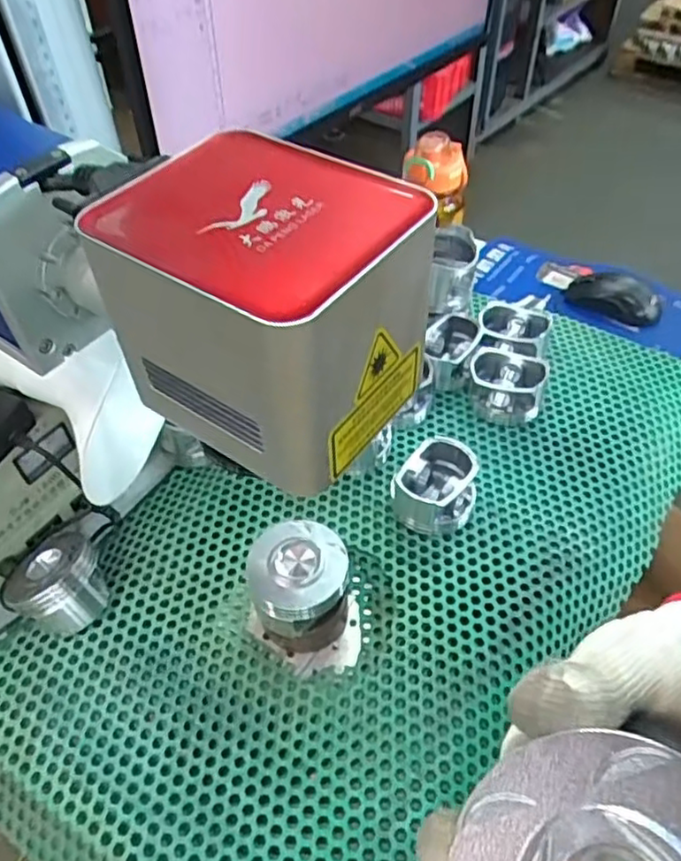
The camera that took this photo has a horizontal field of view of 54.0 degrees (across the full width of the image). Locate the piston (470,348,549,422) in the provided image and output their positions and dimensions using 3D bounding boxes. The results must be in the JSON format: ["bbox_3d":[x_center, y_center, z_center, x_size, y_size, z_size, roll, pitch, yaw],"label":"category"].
[{"bbox_3d":[0.171,-0.047,0.690,0.078,0.047,0.071,-1,48,1],"label":"piston"}]

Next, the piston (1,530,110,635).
[{"bbox_3d":[-0.237,0.122,0.554,0.082,0.044,0.072,11,49,12],"label":"piston"}]

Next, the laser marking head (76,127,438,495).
[{"bbox_3d":[-0.028,-0.054,0.293,0.116,0.093,0.099,29,55,26],"label":"laser marking head"}]

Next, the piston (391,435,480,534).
[{"bbox_3d":[0.086,0.051,0.600,0.067,0.048,0.078,22,52,21],"label":"piston"}]

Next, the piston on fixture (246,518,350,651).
[{"bbox_3d":[-0.030,0.122,0.518,0.073,0.087,0.069,-1,48,1],"label":"piston on fixture"}]

